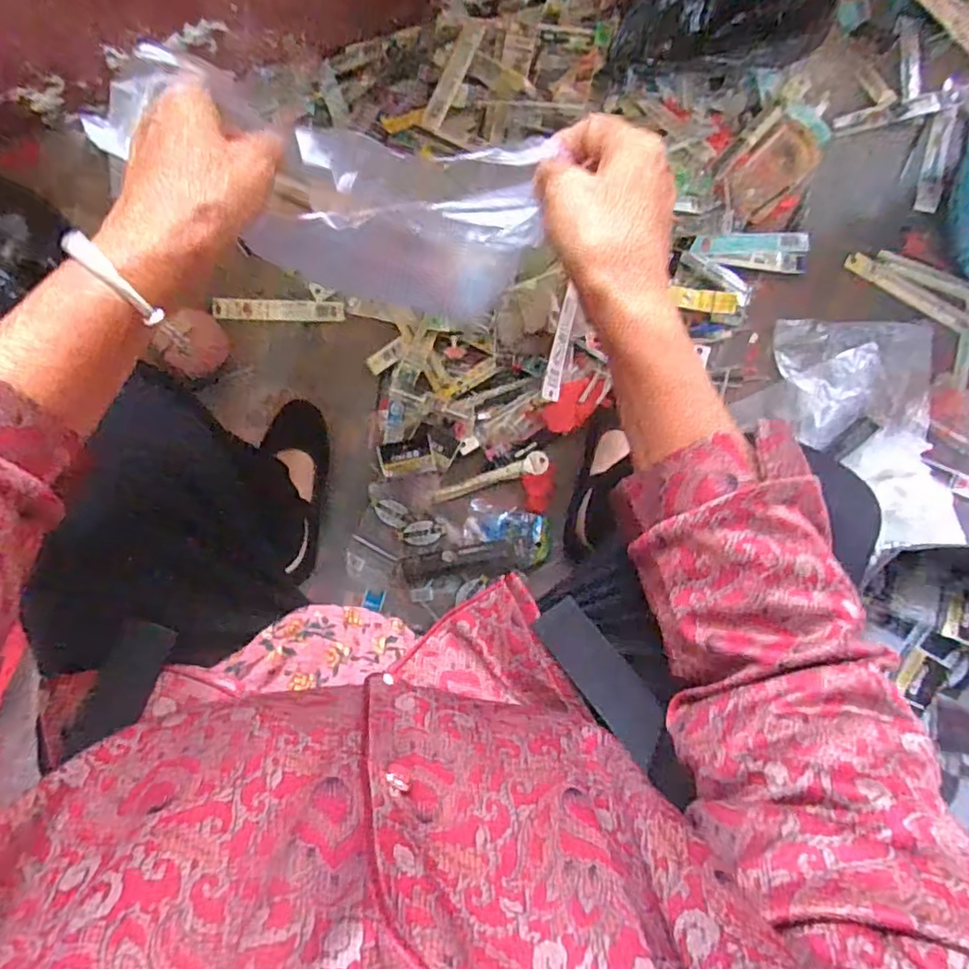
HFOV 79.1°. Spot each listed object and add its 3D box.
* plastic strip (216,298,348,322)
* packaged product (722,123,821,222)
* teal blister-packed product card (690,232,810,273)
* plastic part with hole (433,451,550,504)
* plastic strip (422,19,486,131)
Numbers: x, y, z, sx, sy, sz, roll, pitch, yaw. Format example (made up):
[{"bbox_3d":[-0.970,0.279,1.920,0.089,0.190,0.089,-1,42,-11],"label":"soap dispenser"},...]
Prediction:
[{"bbox_3d":[-0.269,-0.230,0.771,0.169,0.008,0.027,3,88,1],"label":"plastic strip"},{"bbox_3d":[0.376,-0.413,0.770,0.145,0.012,0.074,-44,104,-1],"label":"packaged product"},{"bbox_3d":[0.343,-0.304,0.759,0.154,0.015,0.054,3,87,-7],"label":"teal blister-packed product card"},{"bbox_3d":[0.009,-0.007,0.758,0.154,0.010,0.027,-19,87,0],"label":"plastic part with hole"},{"bbox_3d":[-0.036,-0.513,0.730,0.031,0.019,0.151,22,88,2],"label":"plastic strip"}]

